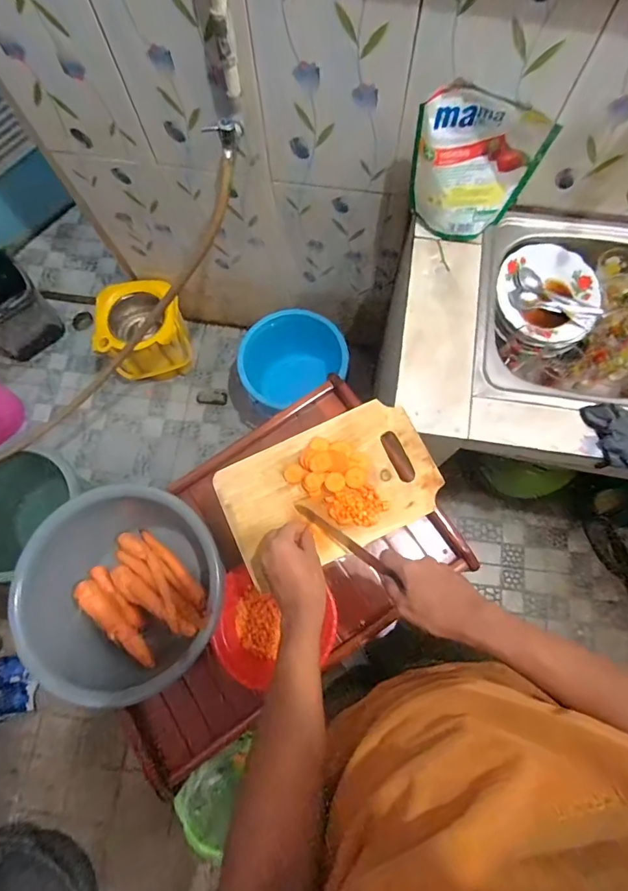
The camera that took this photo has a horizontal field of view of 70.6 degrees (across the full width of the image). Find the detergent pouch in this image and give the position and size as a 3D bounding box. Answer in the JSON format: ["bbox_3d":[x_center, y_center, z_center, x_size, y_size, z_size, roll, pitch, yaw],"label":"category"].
[{"bbox_3d":[0.269,-0.465,0.749,0.194,0.230,0.073,-3,75,1],"label":"detergent pouch"}]

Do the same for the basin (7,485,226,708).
[{"bbox_3d":[-0.293,0.219,0.711,0.279,0.143,0.290,0,75,1],"label":"basin"}]

